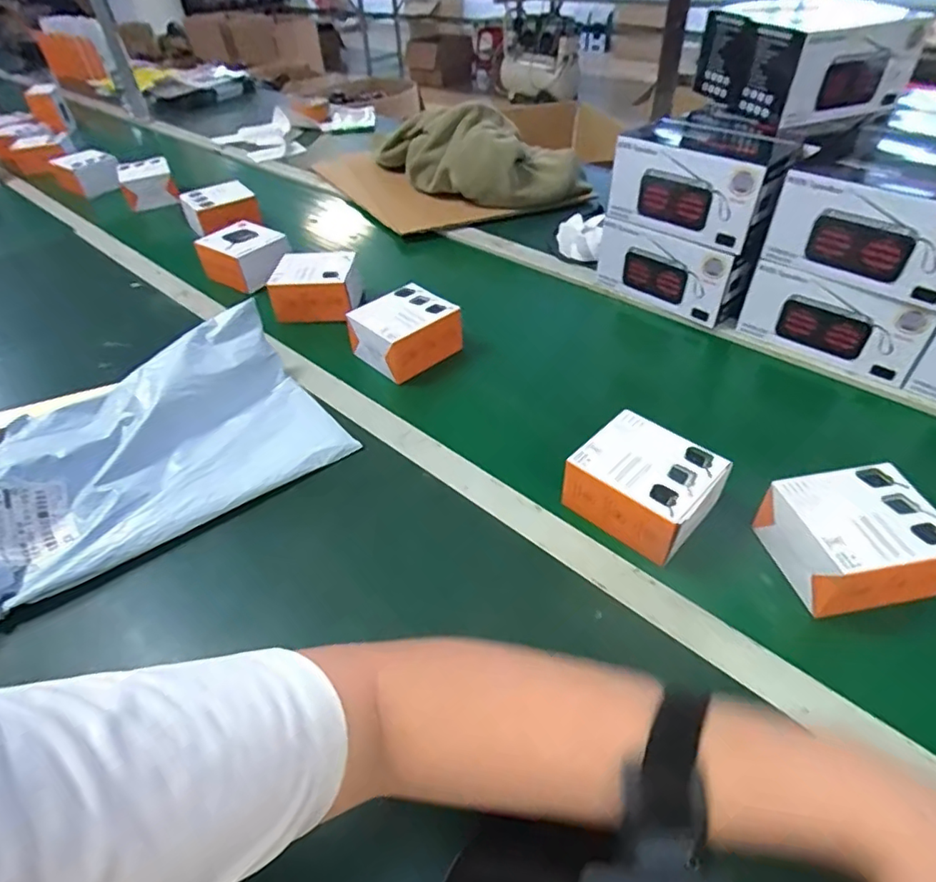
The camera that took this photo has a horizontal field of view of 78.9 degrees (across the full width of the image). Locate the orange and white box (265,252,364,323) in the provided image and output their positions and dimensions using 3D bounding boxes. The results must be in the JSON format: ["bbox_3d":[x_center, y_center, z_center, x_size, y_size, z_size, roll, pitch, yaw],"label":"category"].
[{"bbox_3d":[-0.219,-0.222,0.828,0.118,0.069,0.091,-1,43,2],"label":"orange and white box"}]

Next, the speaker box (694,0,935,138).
[{"bbox_3d":[0.441,-0.499,0.754,0.181,0.101,0.193,-16,44,-14],"label":"speaker box"}]

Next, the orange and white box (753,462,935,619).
[{"bbox_3d":[0.323,0.080,0.478,0.113,0.059,0.101,-7,43,-4],"label":"orange and white box"}]

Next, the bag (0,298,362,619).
[{"bbox_3d":[-0.338,0.003,0.576,0.369,0.078,0.228,-30,51,-24],"label":"bag"}]

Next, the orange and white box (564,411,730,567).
[{"bbox_3d":[0.166,0.039,0.532,0.116,0.054,0.104,32,53,32],"label":"orange and white box"}]

